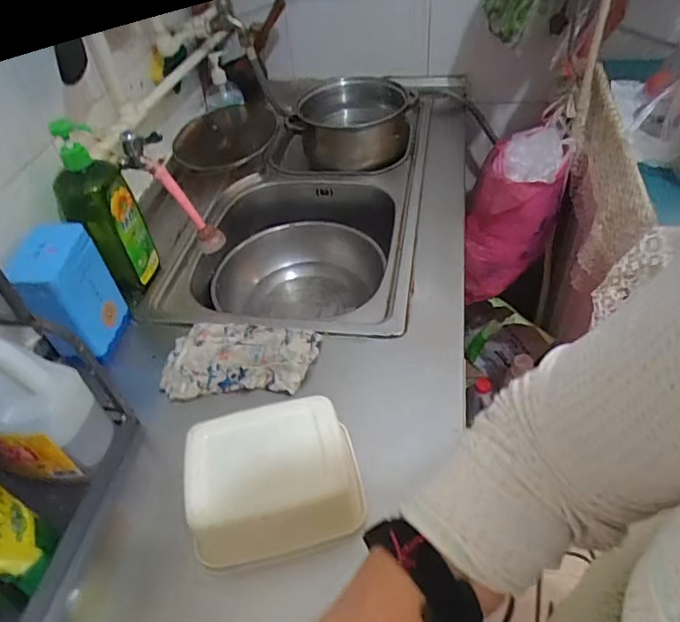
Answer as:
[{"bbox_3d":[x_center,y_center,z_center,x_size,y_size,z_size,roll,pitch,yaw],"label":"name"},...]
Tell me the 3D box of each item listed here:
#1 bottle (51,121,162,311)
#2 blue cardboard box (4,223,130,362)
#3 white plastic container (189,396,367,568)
[{"bbox_3d":[-0.352,-0.143,0.787,0.055,0.259,0.105,15,50,21],"label":"bottle"},{"bbox_3d":[-0.373,-0.021,0.738,0.074,0.174,0.115,-4,46,3],"label":"blue cardboard box"},{"bbox_3d":[-0.071,0.183,0.573,0.178,0.084,0.133,-13,46,-5],"label":"white plastic container"}]

